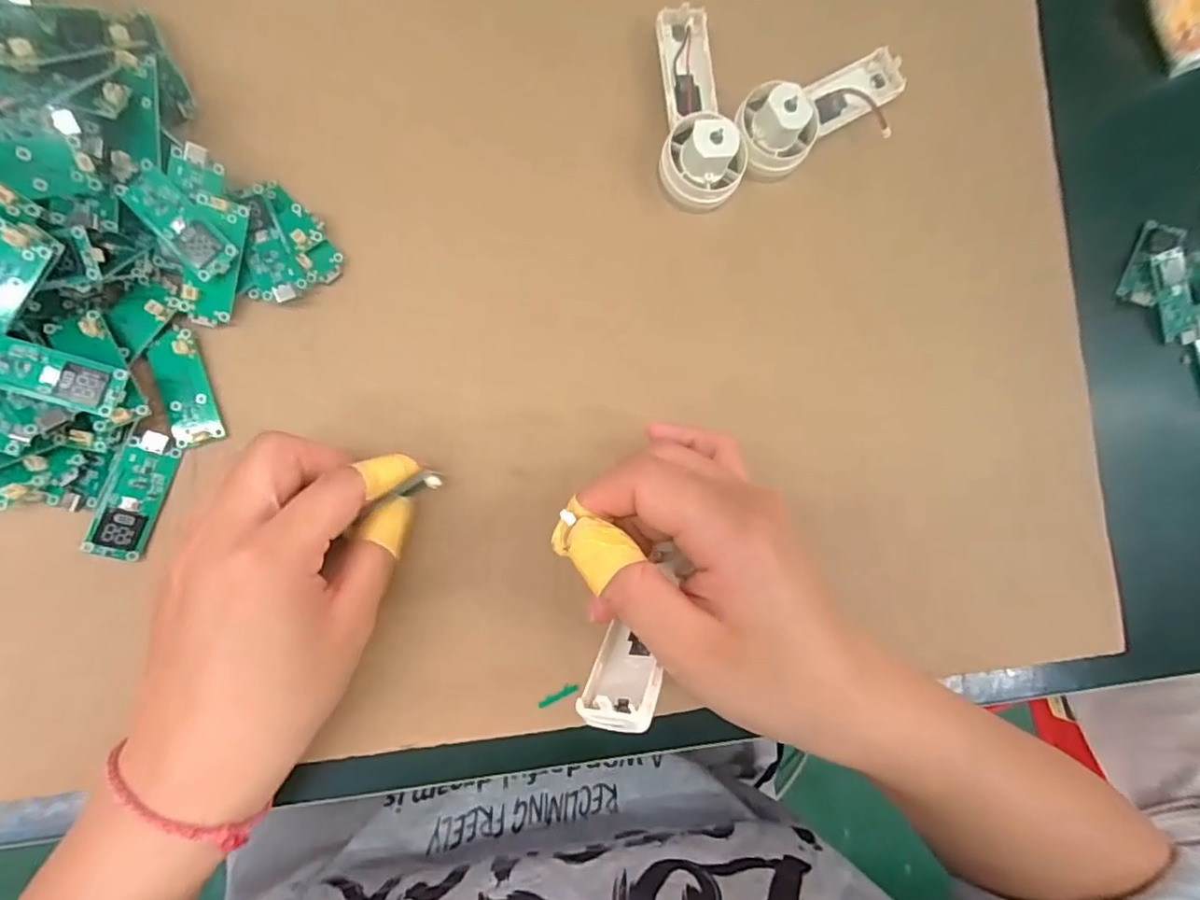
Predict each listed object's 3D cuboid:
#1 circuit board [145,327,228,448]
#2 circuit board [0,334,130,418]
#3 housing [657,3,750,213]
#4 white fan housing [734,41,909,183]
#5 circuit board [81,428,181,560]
[{"bbox_3d":[-0.174,-0.026,0.236,0.020,0.004,0.049,-17,89,-9],"label":"circuit board"},{"bbox_3d":[-0.207,-0.029,0.209,0.050,0.005,0.019,18,84,-17],"label":"circuit board"},{"bbox_3d":[0.047,-0.165,0.270,0.038,0.033,0.102,-3,86,-8],"label":"housing"},{"bbox_3d":[0.110,-0.167,0.276,0.095,0.034,0.039,-25,90,-9],"label":"white fan housing"},{"bbox_3d":[-0.189,0.018,0.229,0.019,0.004,0.051,19,79,-26],"label":"circuit board"}]

